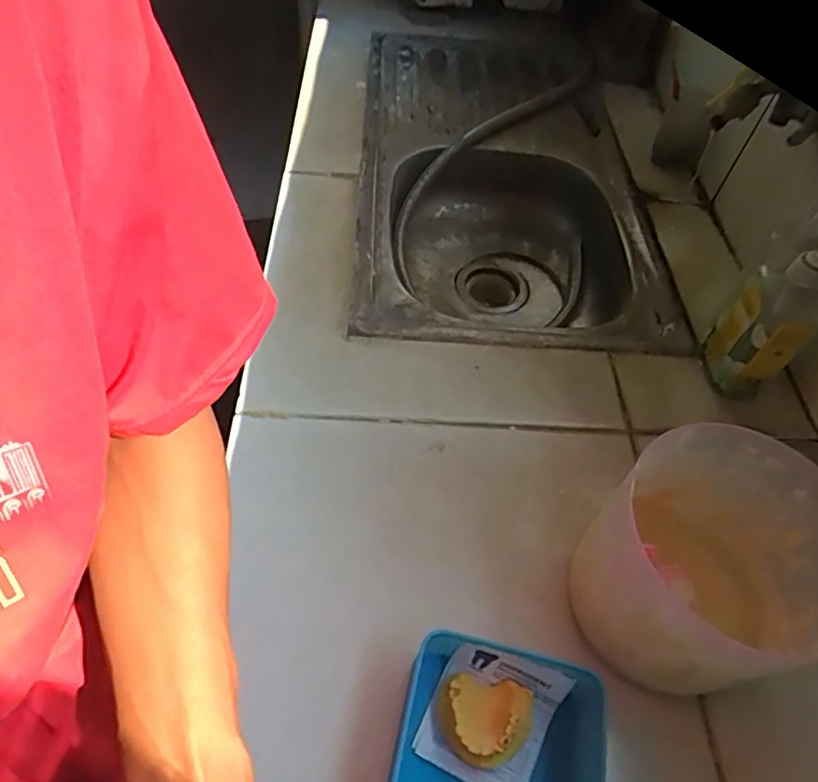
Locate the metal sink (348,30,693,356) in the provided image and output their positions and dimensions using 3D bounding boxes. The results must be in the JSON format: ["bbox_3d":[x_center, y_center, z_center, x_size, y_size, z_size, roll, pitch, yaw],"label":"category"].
[{"bbox_3d":[0.124,-0.287,0.916,0.398,0.170,0.675,2,54,-4],"label":"metal sink"}]

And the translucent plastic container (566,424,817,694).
[{"bbox_3d":[0.220,0.136,0.450,0.158,0.142,0.162,-35,64,-27],"label":"translucent plastic container"}]

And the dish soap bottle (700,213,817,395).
[{"bbox_3d":[0.369,-0.080,0.599,0.075,0.183,0.076,38,59,20],"label":"dish soap bottle"}]

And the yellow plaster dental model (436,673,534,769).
[{"bbox_3d":[0.054,0.233,0.423,0.064,0.029,0.054,8,53,0],"label":"yellow plaster dental model"}]

